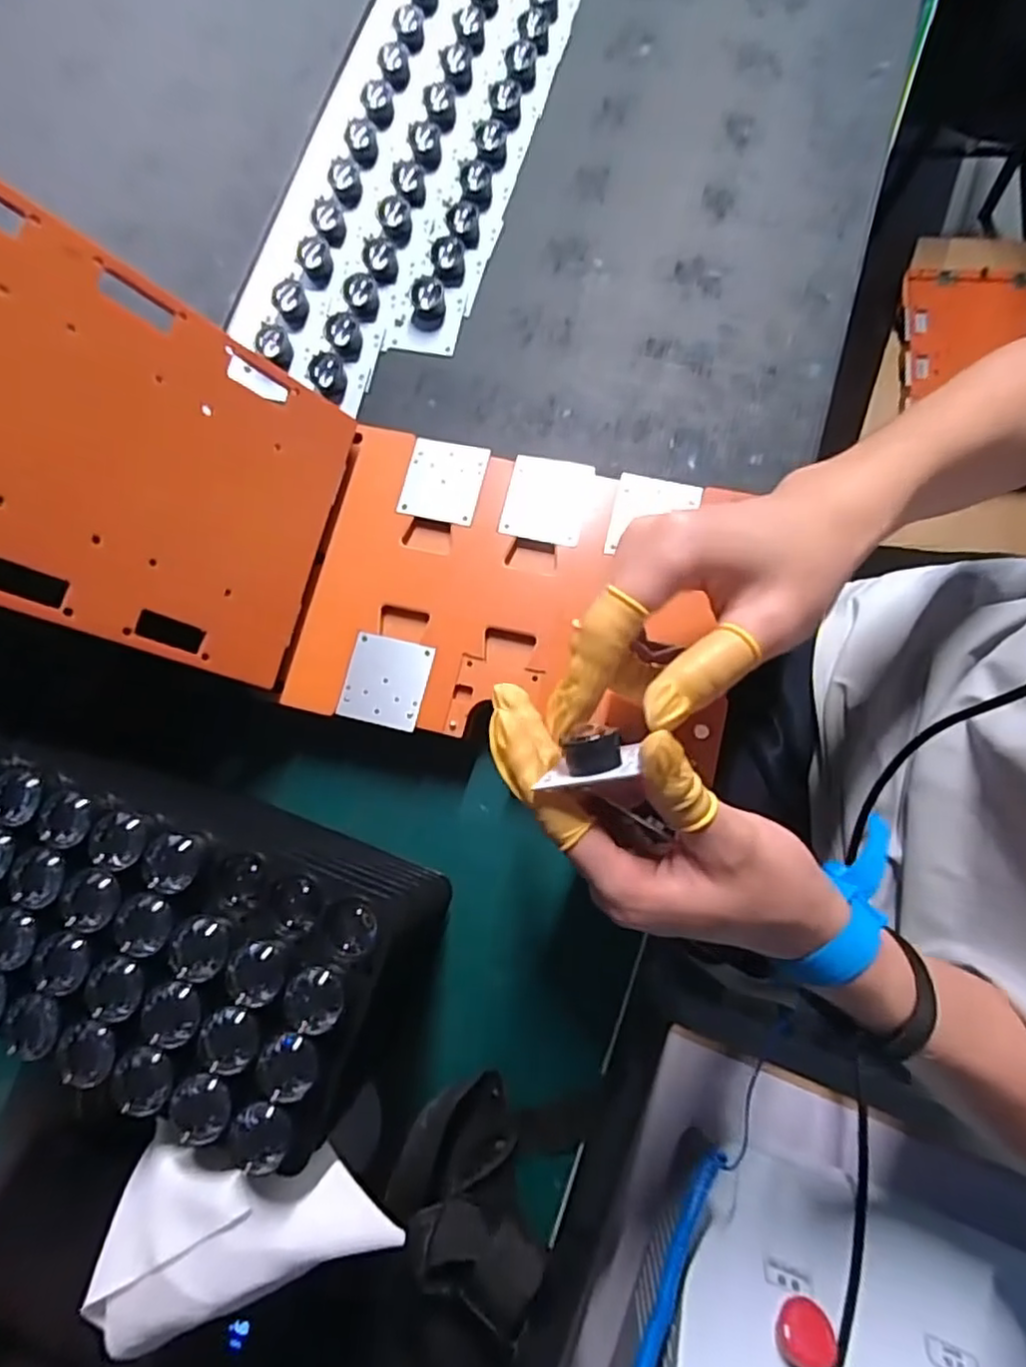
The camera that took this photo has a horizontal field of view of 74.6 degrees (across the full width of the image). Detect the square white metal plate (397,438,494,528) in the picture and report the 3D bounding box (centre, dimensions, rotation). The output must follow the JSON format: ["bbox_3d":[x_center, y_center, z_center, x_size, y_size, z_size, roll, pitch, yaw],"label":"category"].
[{"bbox_3d":[-0.040,-0.117,0.389,0.046,0.004,0.047,13,84,11],"label":"square white metal plate"}]

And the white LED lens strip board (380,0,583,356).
[{"bbox_3d":[-0.004,-0.418,0.469,0.056,0.016,0.417,17,80,9],"label":"white LED lens strip board"}]

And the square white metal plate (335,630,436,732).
[{"bbox_3d":[-0.069,-0.002,0.365,0.044,0.004,0.048,12,80,8],"label":"square white metal plate"}]

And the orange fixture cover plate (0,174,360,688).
[{"bbox_3d":[-0.185,-0.107,0.293,0.008,0.232,0.156,6,78,45],"label":"orange fixture cover plate"}]

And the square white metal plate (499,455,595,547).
[{"bbox_3d":[0.019,-0.103,0.377,0.045,0.005,0.047,13,80,8],"label":"square white metal plate"}]

